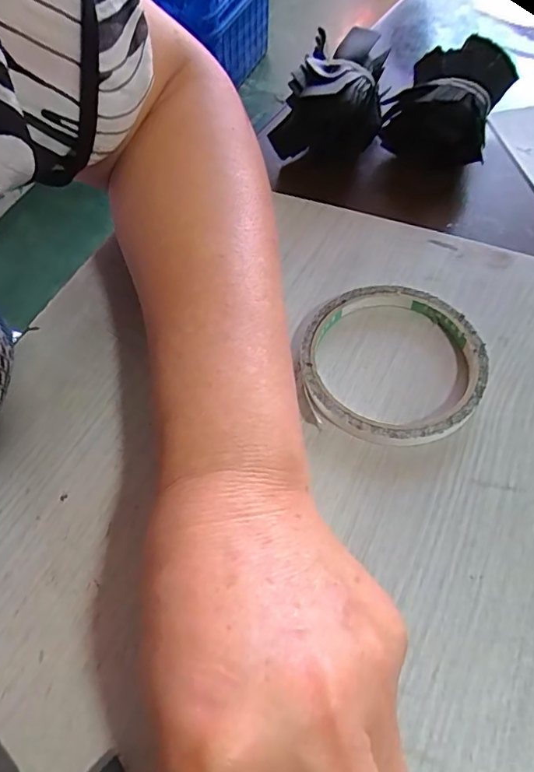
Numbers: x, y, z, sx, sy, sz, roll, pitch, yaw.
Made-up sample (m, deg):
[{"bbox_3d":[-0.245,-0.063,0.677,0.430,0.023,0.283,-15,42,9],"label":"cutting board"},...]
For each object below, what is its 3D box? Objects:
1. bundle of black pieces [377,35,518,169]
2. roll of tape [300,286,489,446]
[{"bbox_3d":[0.119,-0.188,0.328,0.066,0.044,0.089,22,62,16],"label":"bundle of black pieces"},{"bbox_3d":[0.061,-0.012,0.246,0.086,0.010,0.085,-2,59,3],"label":"roll of tape"}]

